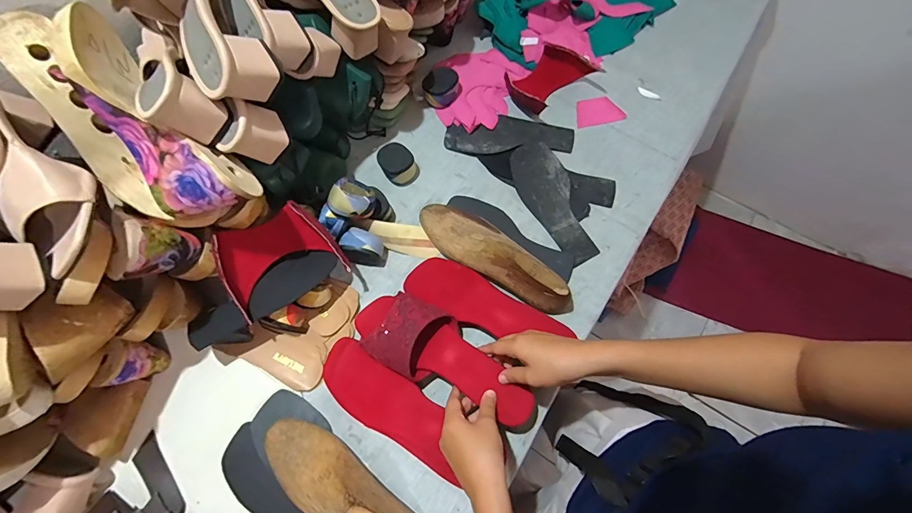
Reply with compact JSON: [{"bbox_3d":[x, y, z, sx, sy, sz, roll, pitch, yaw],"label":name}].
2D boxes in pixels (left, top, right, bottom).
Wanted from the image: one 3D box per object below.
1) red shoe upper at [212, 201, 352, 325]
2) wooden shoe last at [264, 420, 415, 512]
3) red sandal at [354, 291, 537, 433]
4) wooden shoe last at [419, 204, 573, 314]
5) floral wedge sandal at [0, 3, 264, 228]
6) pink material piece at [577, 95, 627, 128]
[{"bbox_3d":[-0.225,0.002,0.497,0.139,0.061,0.111,-36,114,-19],"label":"red shoe upper"},{"bbox_3d":[-0.125,0.275,0.438,0.236,0.081,0.070,35,74,13],"label":"wooden shoe last"},{"bbox_3d":[-0.014,0.129,0.501,0.245,0.065,0.089,29,73,12],"label":"red sandal"},{"bbox_3d":[0.057,-0.011,0.538,0.240,0.078,0.074,29,73,11],"label":"wooden shoe last"},{"bbox_3d":[-0.337,-0.131,0.410,0.258,0.082,0.116,44,75,-8],"label":"floral wedge sandal"},{"bbox_3d":[0.241,-0.246,0.666,0.080,0.004,0.052,-11,72,0],"label":"pink material piece"}]

